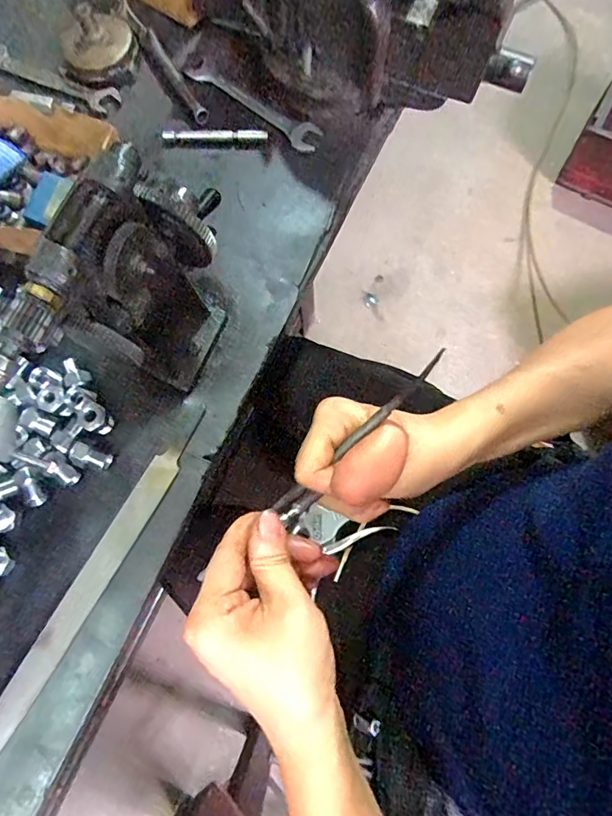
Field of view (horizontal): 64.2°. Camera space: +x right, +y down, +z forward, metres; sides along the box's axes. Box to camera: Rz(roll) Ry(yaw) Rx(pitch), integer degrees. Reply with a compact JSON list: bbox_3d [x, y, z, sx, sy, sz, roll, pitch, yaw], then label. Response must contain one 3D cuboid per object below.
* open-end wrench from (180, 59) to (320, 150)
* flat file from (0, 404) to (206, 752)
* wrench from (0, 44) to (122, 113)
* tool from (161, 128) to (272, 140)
[{"bbox_3d":[-0.056,-0.320,0.509,0.169,0.009,0.029,36,77,11],"label":"open-end wrench"},{"bbox_3d":[-0.163,0.128,0.381,0.024,0.006,0.290,29,76,9],"label":"flat file"},{"bbox_3d":[-0.281,-0.357,0.526,0.174,0.007,0.034,26,75,9],"label":"wrench"},{"bbox_3d":[-0.092,-0.279,0.498,0.106,0.009,0.013,2,73,2],"label":"tool"}]

